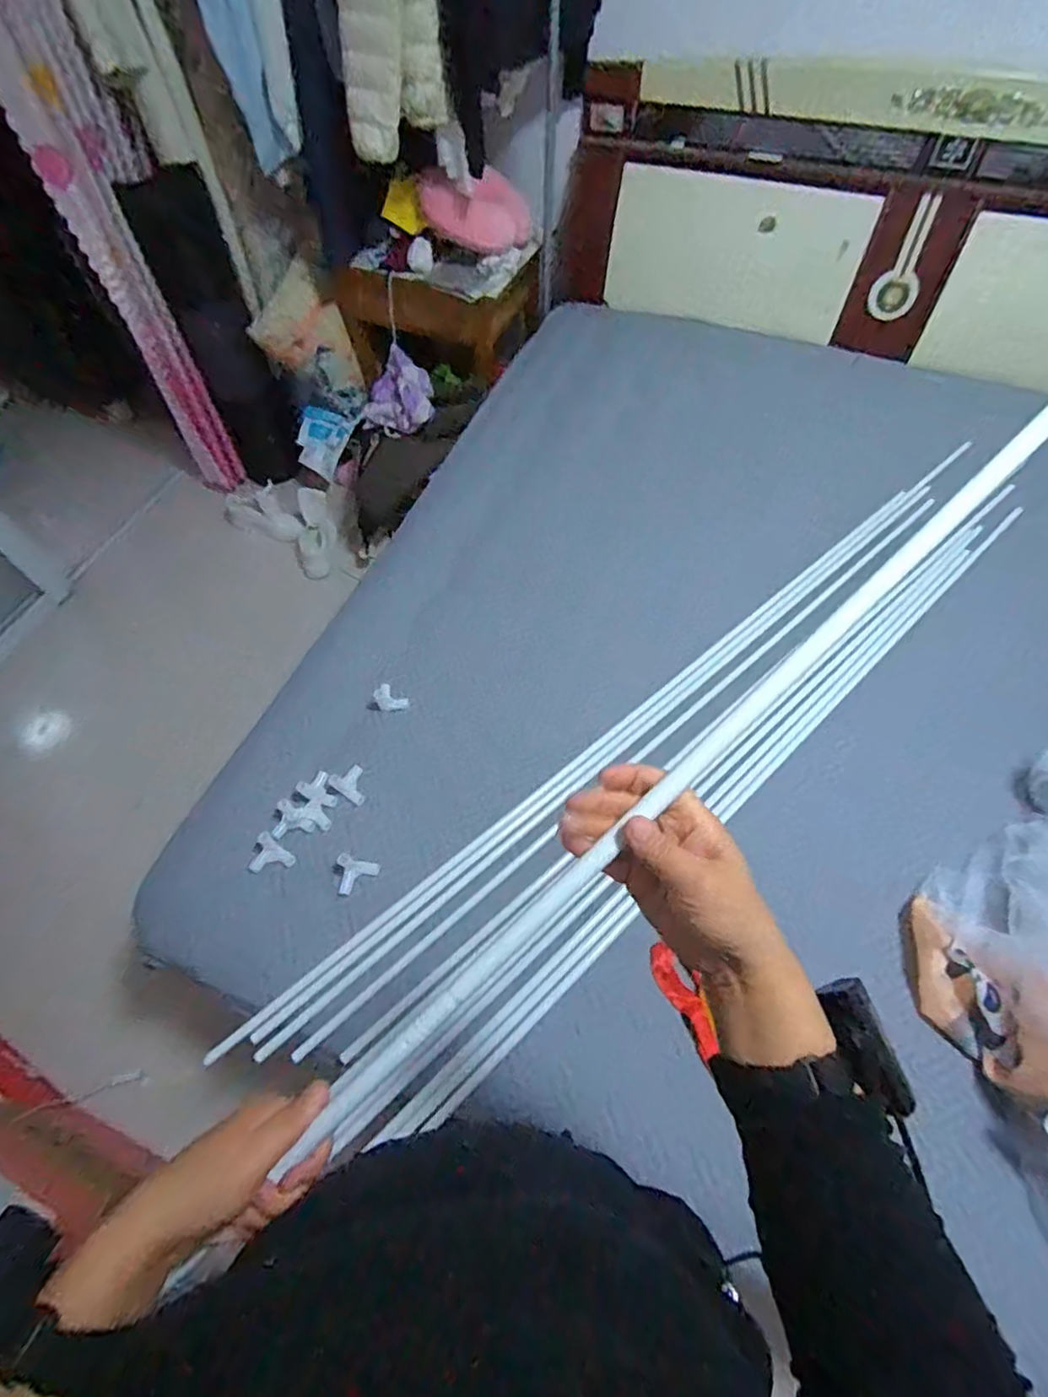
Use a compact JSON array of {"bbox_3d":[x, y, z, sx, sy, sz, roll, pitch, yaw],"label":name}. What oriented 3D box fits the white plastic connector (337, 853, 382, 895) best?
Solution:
[{"bbox_3d":[-0.266,0.280,0.947,0.063,0.032,0.057,12,60,9],"label":"white plastic connector"}]

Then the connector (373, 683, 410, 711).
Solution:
[{"bbox_3d":[-0.246,0.004,1.107,0.065,0.019,0.047,30,64,18],"label":"connector"}]

